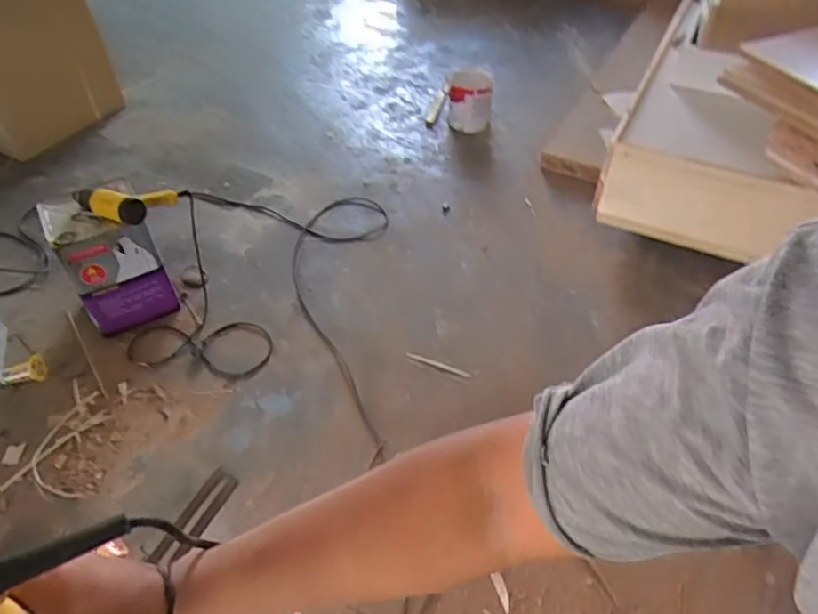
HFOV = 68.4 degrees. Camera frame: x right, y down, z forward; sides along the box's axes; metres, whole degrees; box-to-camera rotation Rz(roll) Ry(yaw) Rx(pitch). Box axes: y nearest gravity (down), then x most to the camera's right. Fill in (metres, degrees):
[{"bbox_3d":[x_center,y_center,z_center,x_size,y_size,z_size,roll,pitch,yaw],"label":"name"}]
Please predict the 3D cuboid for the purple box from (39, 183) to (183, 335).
[{"bbox_3d":[-0.855,-0.127,1.753,0.249,0.344,0.213,-22,49,-17],"label":"purple box"}]

